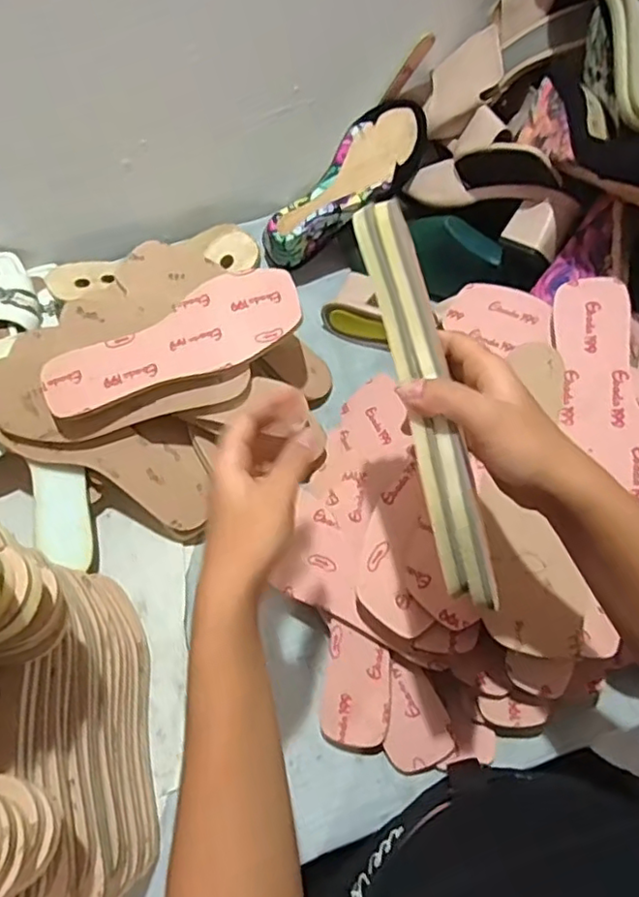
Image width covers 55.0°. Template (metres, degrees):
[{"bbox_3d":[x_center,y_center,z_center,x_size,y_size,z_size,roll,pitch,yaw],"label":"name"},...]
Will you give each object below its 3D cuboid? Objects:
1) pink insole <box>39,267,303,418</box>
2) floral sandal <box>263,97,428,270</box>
[{"bbox_3d":[-0.132,-0.100,0.560,0.237,0.019,0.081,-21,65,-7],"label":"pink insole"},{"bbox_3d":[0.031,-0.287,0.690,0.227,0.089,0.080,-41,66,14],"label":"floral sandal"}]

